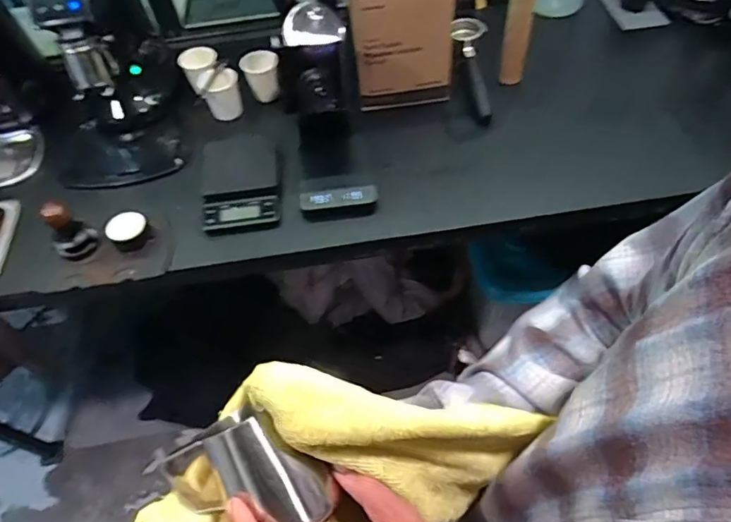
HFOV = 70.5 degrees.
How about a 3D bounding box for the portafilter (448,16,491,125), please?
[{"bbox_3d":[0.227,-0.386,1.043,0.067,0.210,0.057,-15,12,-6],"label":"portafilter"}]

